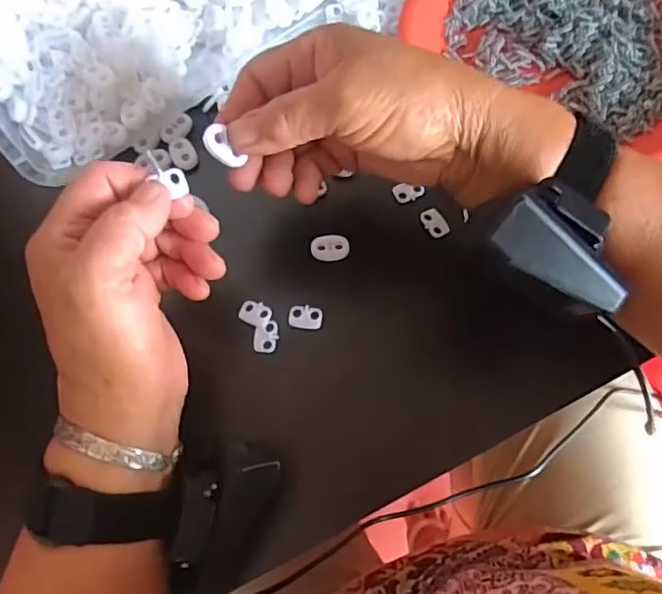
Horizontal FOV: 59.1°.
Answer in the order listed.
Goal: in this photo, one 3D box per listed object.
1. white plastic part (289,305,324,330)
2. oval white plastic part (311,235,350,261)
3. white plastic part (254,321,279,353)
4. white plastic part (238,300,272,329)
[{"bbox_3d":[-0.014,0.012,0.333,0.019,0.004,0.013,3,69,2],"label":"white plastic part"},{"bbox_3d":[0.000,-0.029,0.346,0.022,0.006,0.014,-10,69,-3],"label":"oval white plastic part"},{"bbox_3d":[-0.037,0.022,0.330,0.013,0.004,0.018,4,69,2],"label":"white plastic part"},{"bbox_3d":[-0.043,0.009,0.333,0.018,0.004,0.013,20,71,8],"label":"white plastic part"}]

